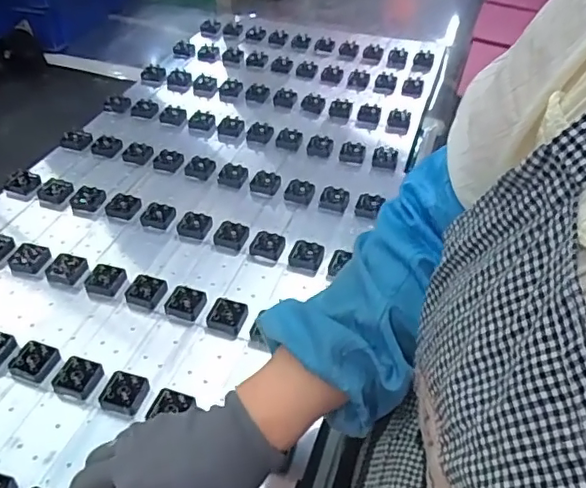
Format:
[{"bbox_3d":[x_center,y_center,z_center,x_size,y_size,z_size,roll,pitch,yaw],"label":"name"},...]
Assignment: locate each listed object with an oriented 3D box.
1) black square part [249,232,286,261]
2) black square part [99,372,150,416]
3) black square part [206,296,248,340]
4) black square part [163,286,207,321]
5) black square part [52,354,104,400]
[{"bbox_3d":[-0.030,0.001,0.676,0.039,0.007,0.041,14,45,14],"label":"black square part"},{"bbox_3d":[-0.159,0.140,0.521,0.043,0.014,0.039,7,44,7],"label":"black square part"},{"bbox_3d":[-0.069,0.078,0.593,0.039,0.012,0.040,13,45,14],"label":"black square part"},{"bbox_3d":[-0.118,0.065,0.603,0.043,0.012,0.036,10,44,10],"label":"black square part"},{"bbox_3d":[-0.204,0.128,0.529,0.039,0.016,0.035,12,45,13],"label":"black square part"}]

